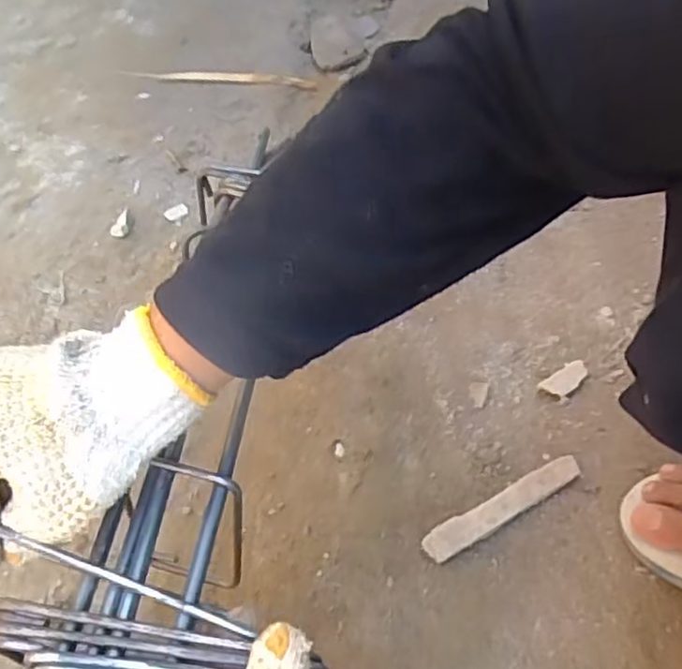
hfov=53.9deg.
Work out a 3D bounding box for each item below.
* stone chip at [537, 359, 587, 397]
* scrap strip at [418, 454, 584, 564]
[{"bbox_3d":[0.203,0.039,0.605,0.051,0.009,0.024,-37,57,-25],"label":"stone chip"},{"bbox_3d":[0.129,0.136,0.530,0.144,0.017,0.027,-25,52,-17],"label":"scrap strip"}]

